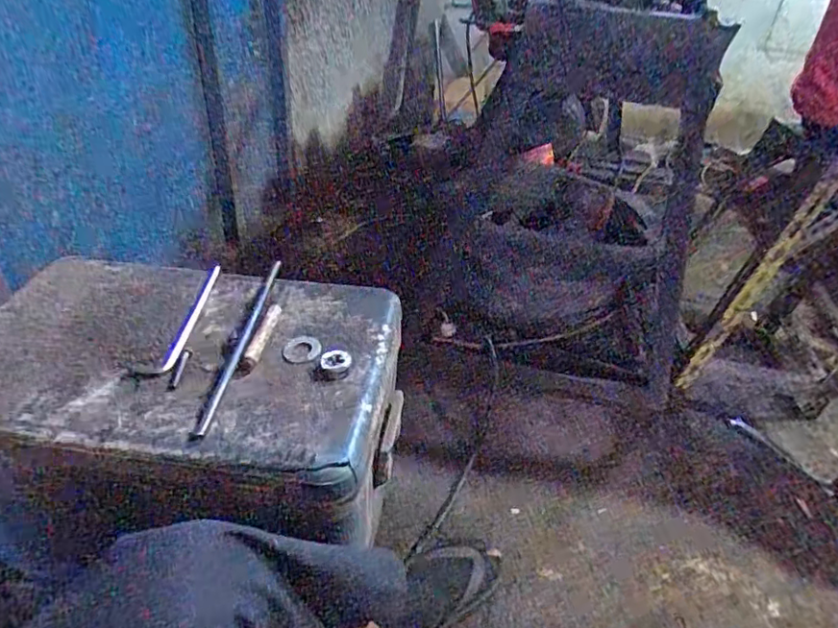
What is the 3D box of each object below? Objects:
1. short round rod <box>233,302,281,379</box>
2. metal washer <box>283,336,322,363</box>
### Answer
[{"bbox_3d":[-0.189,0.030,0.648,0.019,0.015,0.106,11,52,8],"label":"short round rod"},{"bbox_3d":[-0.139,0.042,0.658,0.044,0.006,0.043,4,35,-4],"label":"metal washer"}]

